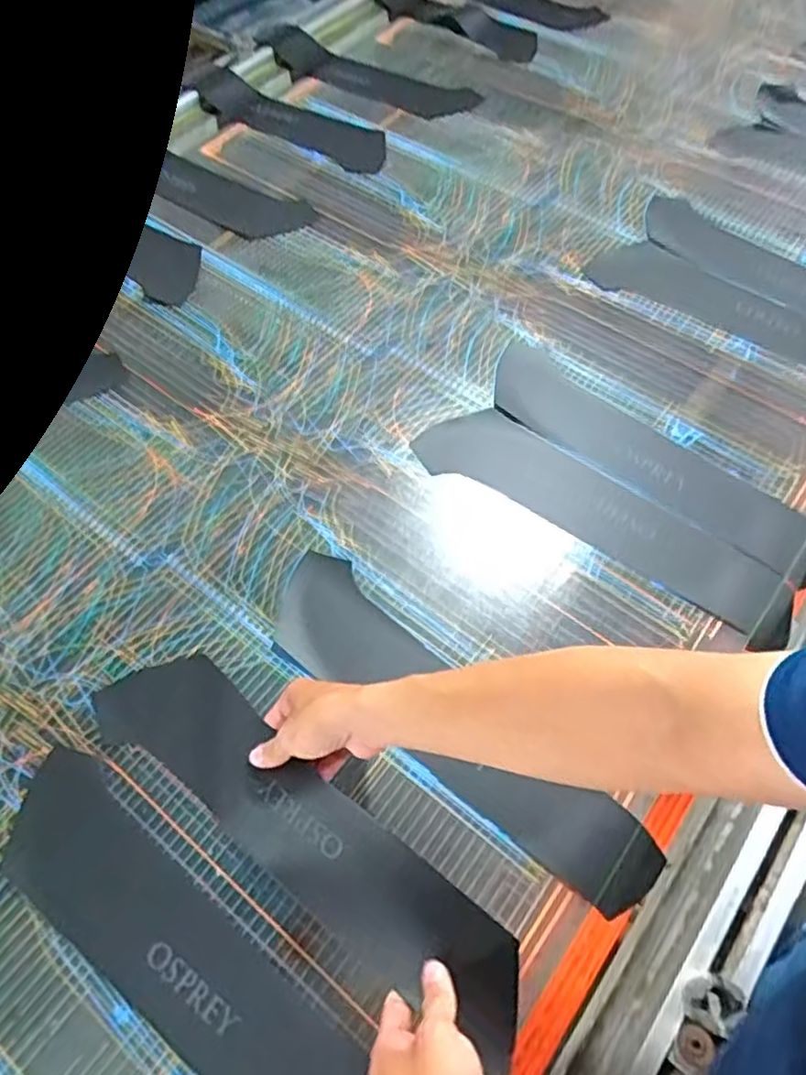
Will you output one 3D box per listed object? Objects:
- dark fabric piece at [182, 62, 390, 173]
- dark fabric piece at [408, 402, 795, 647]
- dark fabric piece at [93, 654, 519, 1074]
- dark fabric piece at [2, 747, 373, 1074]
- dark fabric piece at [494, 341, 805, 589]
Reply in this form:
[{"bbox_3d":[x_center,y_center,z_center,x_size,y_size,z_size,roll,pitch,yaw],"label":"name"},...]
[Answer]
[{"bbox_3d":[-0.204,-0.779,1.274,0.416,0.058,0.135,26,63,17],"label":"dark fabric piece"},{"bbox_3d":[0.225,-0.032,0.795,0.443,0.019,0.102,30,69,14],"label":"dark fabric piece"},{"bbox_3d":[-0.093,0.240,0.605,0.461,0.020,0.103,28,80,26],"label":"dark fabric piece"},{"bbox_3d":[-0.177,0.361,0.579,0.448,0.010,0.104,36,69,19],"label":"dark fabric piece"},{"bbox_3d":[0.283,-0.097,0.819,0.442,0.016,0.108,39,66,21],"label":"dark fabric piece"}]

